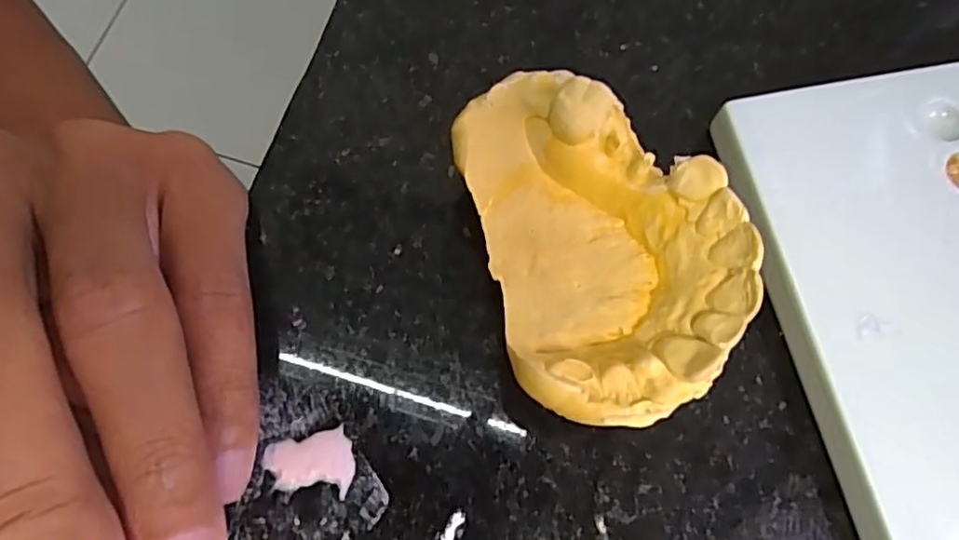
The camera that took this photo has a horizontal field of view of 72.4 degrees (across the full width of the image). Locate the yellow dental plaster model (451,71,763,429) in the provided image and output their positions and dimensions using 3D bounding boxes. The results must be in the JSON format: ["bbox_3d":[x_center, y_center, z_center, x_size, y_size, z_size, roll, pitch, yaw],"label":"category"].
[{"bbox_3d":[0.024,-0.005,0.136,0.047,0.034,0.073,-14,72,-4],"label":"yellow dental plaster model"}]

